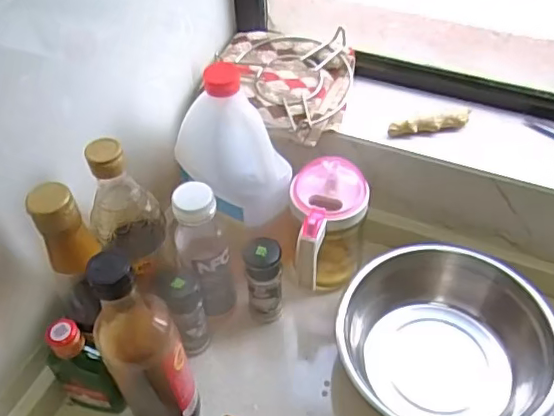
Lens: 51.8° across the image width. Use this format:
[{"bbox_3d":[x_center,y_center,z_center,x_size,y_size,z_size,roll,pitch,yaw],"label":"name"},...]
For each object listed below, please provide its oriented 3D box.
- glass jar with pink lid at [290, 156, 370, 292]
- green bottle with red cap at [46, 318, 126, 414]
[{"bbox_3d":[0.059,0.038,0.646,0.079,0.153,0.109,1,47,5],"label":"glass jar with pink lid"},{"bbox_3d":[-0.188,0.156,0.551,0.067,0.136,0.029,1,47,5],"label":"green bottle with red cap"}]

